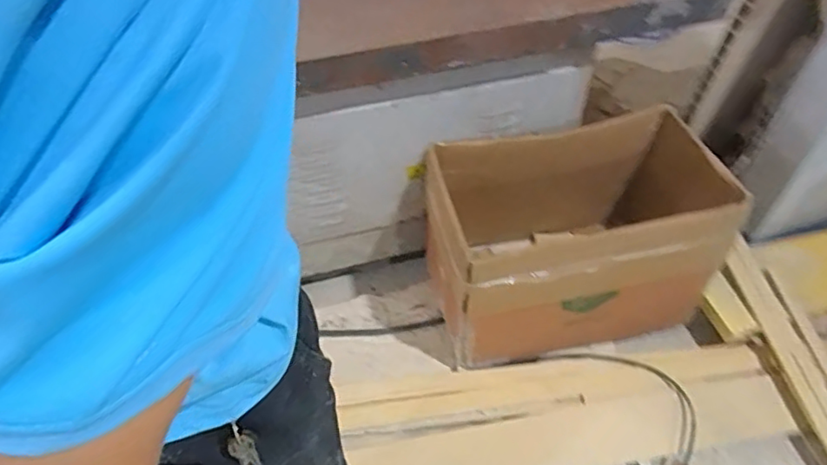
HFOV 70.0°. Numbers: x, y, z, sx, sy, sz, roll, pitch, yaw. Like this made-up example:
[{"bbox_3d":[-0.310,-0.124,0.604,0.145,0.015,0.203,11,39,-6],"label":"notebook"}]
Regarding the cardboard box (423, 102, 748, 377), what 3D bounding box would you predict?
[{"bbox_3d":[0.367,0.018,1.404,0.633,0.402,0.384,-11,50,-8],"label":"cardboard box"}]

